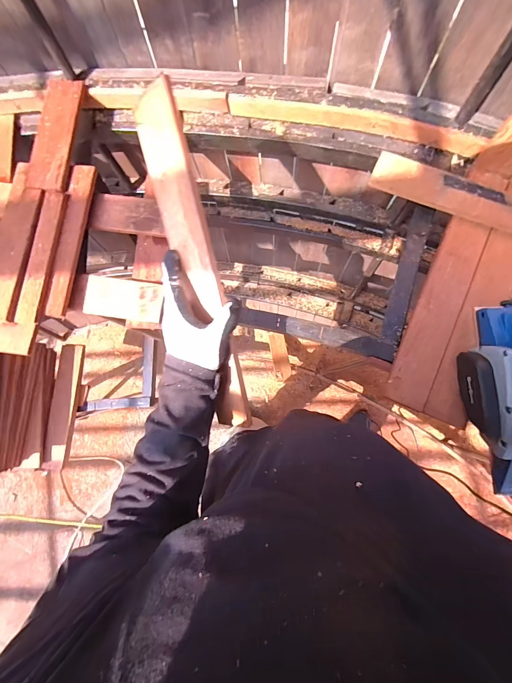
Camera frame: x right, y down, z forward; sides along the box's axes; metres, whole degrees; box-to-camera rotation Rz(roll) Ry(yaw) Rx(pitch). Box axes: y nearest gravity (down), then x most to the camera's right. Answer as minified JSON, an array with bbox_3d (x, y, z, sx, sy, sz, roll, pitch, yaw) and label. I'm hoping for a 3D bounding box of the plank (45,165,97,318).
[{"bbox_3d":[-0.306,-0.171,0.517,0.033,0.028,0.266,3,82,4],"label":"plank"}]

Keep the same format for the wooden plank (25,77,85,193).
[{"bbox_3d":[-0.348,-0.360,0.541,0.067,0.013,0.210,5,82,5],"label":"wooden plank"}]

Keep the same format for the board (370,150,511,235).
[{"bbox_3d":[0.396,-0.216,0.511,0.414,0.026,0.062,25,84,7],"label":"board"}]

